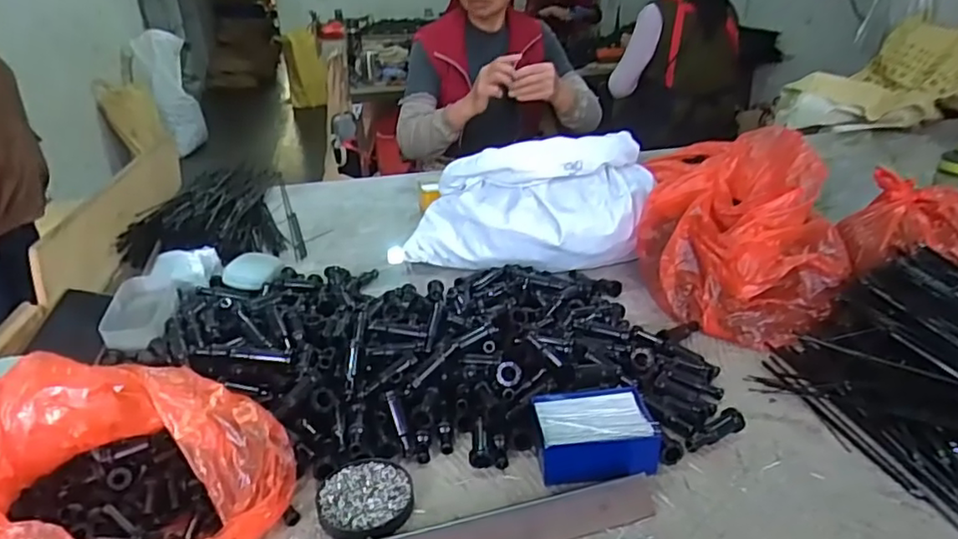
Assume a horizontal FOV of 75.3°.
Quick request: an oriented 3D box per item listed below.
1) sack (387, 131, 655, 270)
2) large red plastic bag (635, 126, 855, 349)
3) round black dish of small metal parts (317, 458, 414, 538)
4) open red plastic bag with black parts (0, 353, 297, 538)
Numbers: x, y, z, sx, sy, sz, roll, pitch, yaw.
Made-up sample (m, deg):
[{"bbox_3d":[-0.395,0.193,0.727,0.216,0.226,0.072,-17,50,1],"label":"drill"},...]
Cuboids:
[{"bbox_3d":[0.071,-0.106,0.969,0.375,0.185,0.171,2,26,9],"label":"sack"},{"bbox_3d":[0.360,-0.050,0.824,0.234,0.184,0.232,-11,27,-16],"label":"large red plastic bag"},{"bbox_3d":[-0.099,0.204,0.551,0.081,0.016,0.086,-2,26,1],"label":"round black dish of small metal parts"},{"bbox_3d":[-0.282,0.165,0.498,0.229,0.137,0.162,-3,26,-2],"label":"open red plastic bag with black parts"}]

